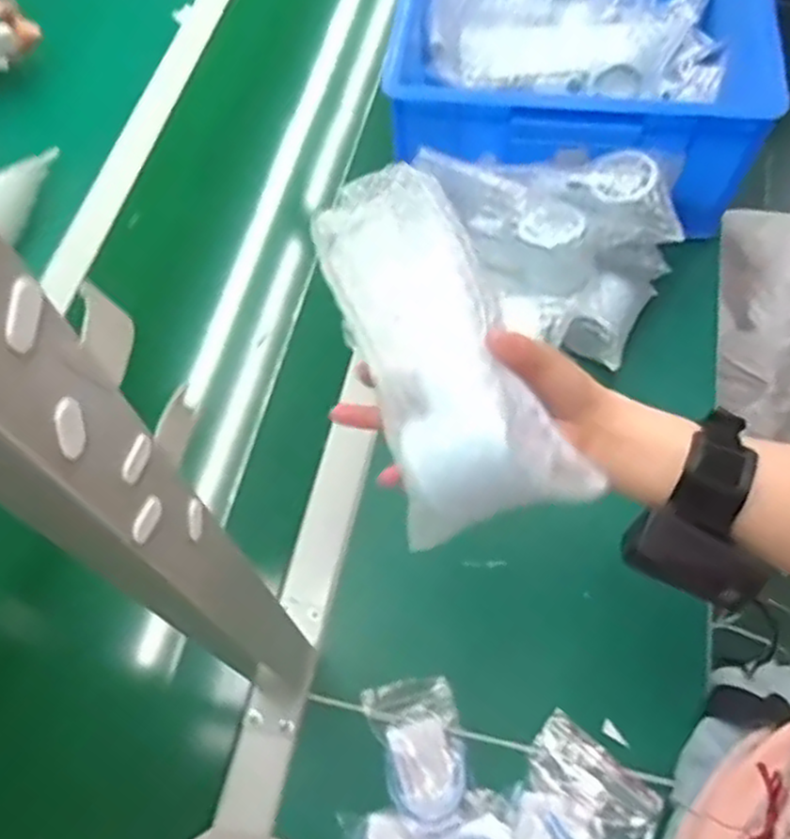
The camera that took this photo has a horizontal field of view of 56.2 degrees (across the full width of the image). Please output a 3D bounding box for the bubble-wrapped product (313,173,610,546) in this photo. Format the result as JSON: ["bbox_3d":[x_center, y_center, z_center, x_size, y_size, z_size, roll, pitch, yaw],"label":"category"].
[{"bbox_3d":[0.020,-0.039,0.379,0.079,0.041,0.194,-20,76,-8],"label":"bubble-wrapped product"}]

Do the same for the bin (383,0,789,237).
[{"bbox_3d":[0.188,-0.439,0.798,0.343,0.149,0.469,9,64,6],"label":"bin"}]

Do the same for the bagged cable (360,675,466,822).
[{"bbox_3d":[0.021,0.239,0.546,0.064,0.017,0.094,-19,64,-8],"label":"bagged cable"}]

